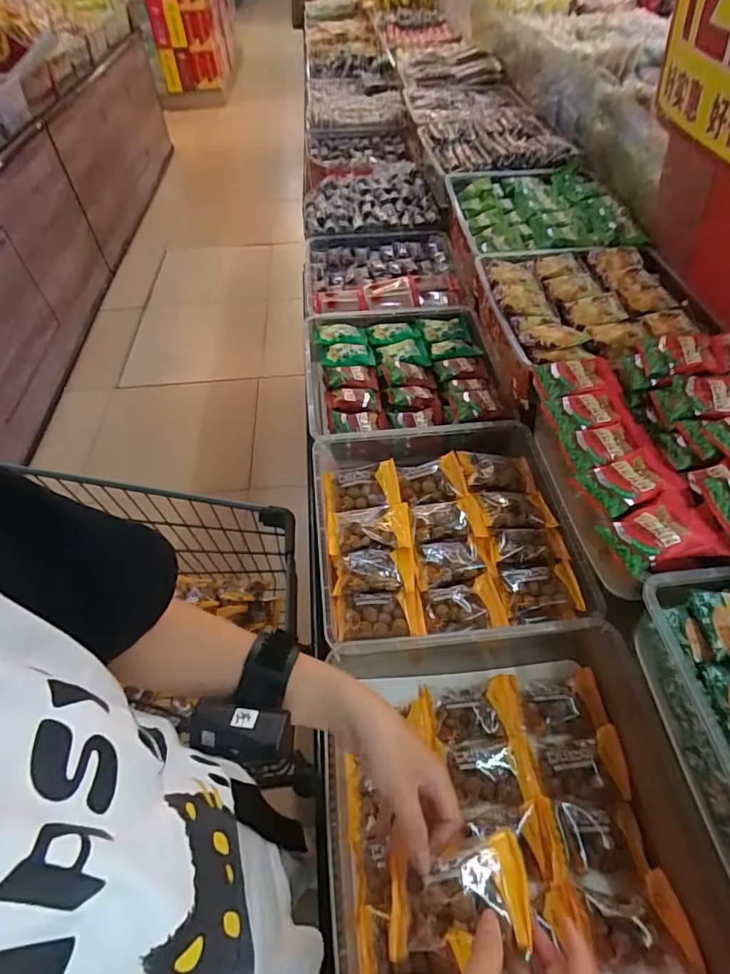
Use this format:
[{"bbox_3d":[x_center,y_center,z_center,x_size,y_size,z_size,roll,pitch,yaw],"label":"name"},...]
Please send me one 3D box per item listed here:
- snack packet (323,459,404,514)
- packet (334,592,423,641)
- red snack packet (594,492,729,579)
[{"bbox_3d":[-0.004,0.001,0.635,0.096,0.033,0.057,-2,52,0],"label":"snack packet"},{"bbox_3d":[0.013,0.143,0.542,0.094,0.017,0.056,-3,52,-1],"label":"packet"},{"bbox_3d":[0.280,0.042,0.455,0.106,0.022,0.063,-15,53,-10],"label":"red snack packet"}]

